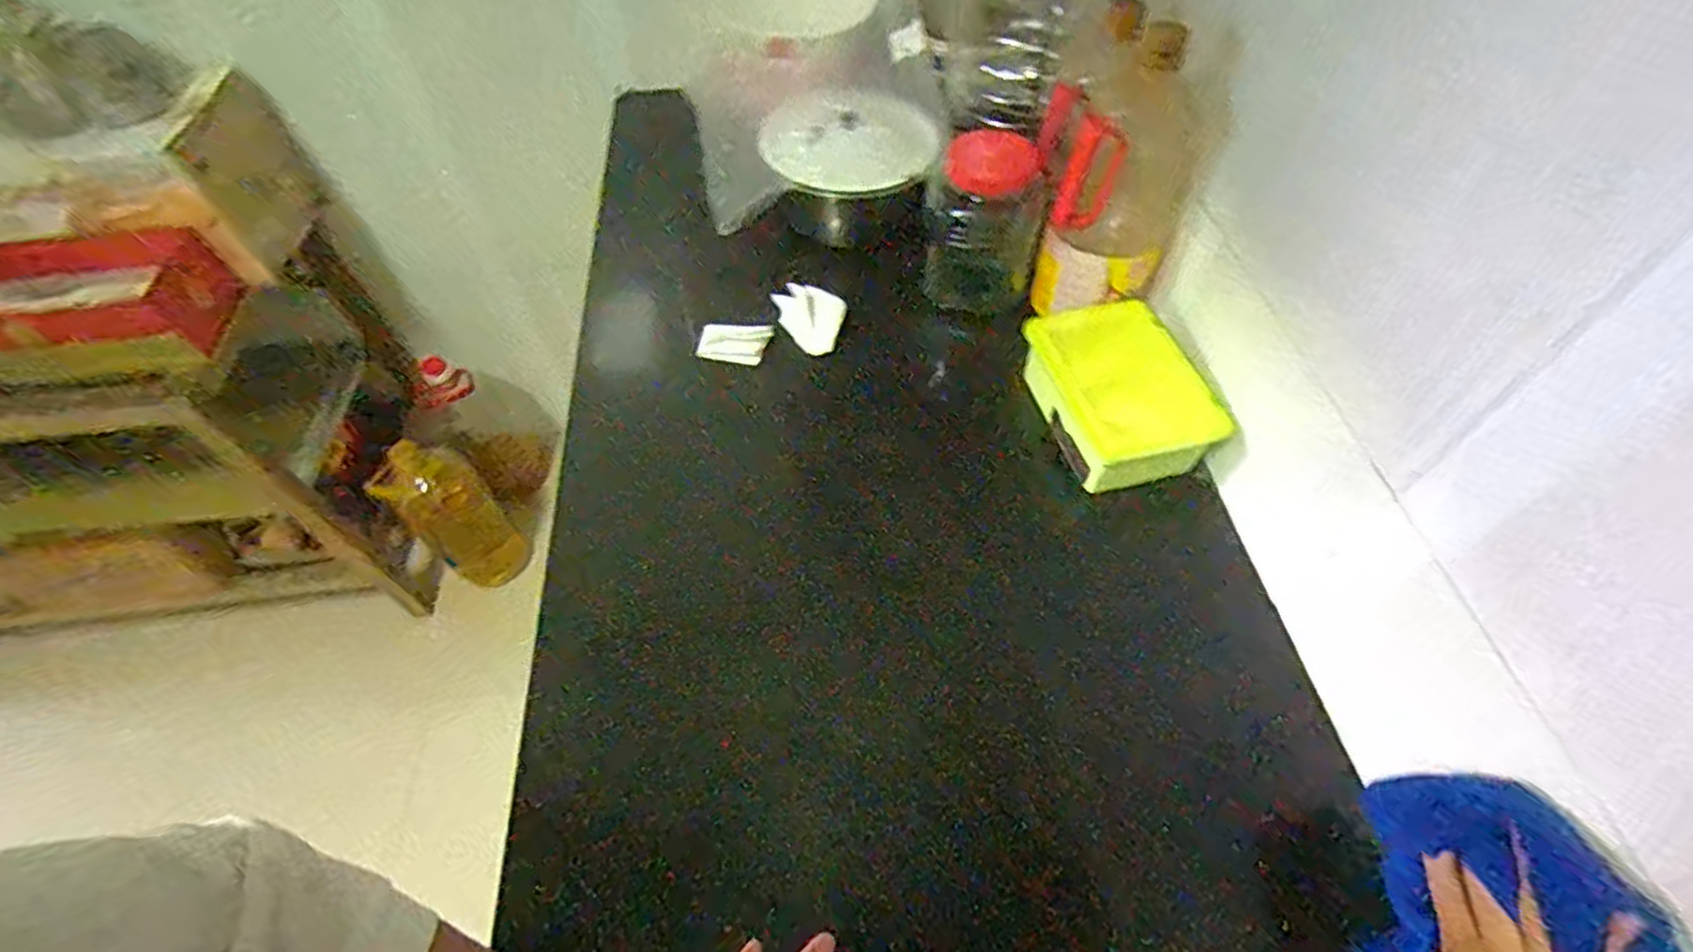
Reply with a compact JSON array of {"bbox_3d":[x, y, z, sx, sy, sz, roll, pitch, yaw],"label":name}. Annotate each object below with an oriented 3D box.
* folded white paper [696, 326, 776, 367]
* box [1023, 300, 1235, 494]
[{"bbox_3d":[-0.114,-0.133,0.737,0.073,0.032,0.033,1,56,2],"label":"folded white paper"},{"bbox_3d":[0.240,-0.078,0.650,0.121,0.060,0.177,-16,57,-10],"label":"box"}]

